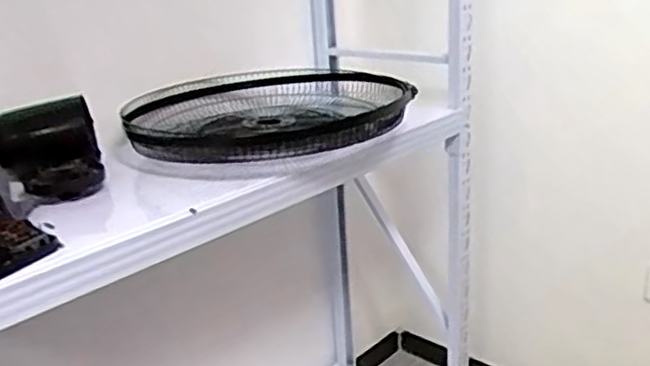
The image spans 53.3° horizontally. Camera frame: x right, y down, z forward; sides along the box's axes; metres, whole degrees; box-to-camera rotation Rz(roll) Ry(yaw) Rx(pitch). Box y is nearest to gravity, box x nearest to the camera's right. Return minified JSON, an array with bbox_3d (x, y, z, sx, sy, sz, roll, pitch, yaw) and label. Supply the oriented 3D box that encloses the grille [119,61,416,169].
[{"bbox_3d":[-0.103,-0.135,1.186,0.488,0.079,0.514,-7,20,-11],"label":"grille"}]

